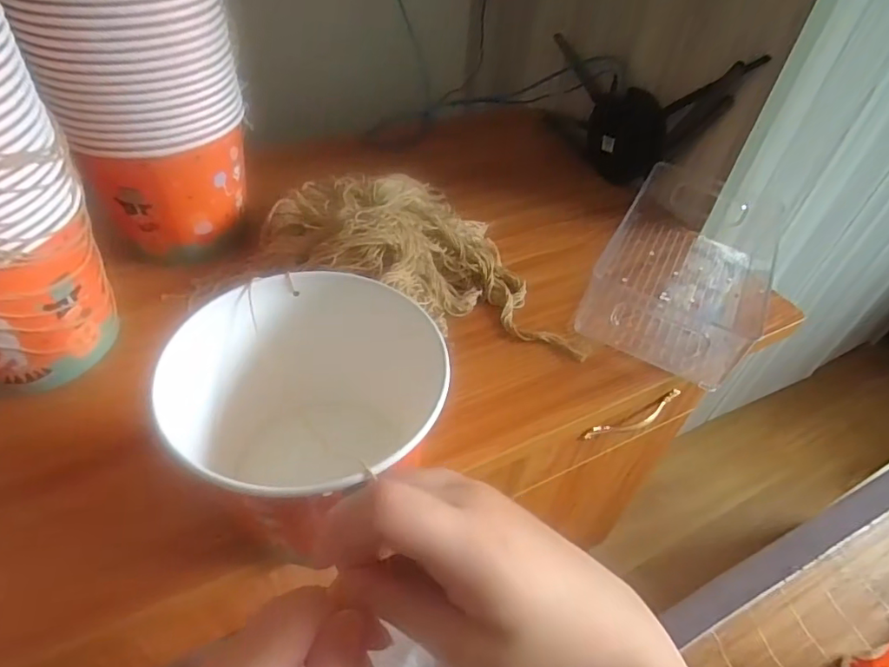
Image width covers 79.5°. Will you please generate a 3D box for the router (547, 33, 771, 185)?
[{"bbox_3d":[0.232,-0.298,0.690,0.050,0.164,0.274,-21,52,-23],"label":"router"}]

